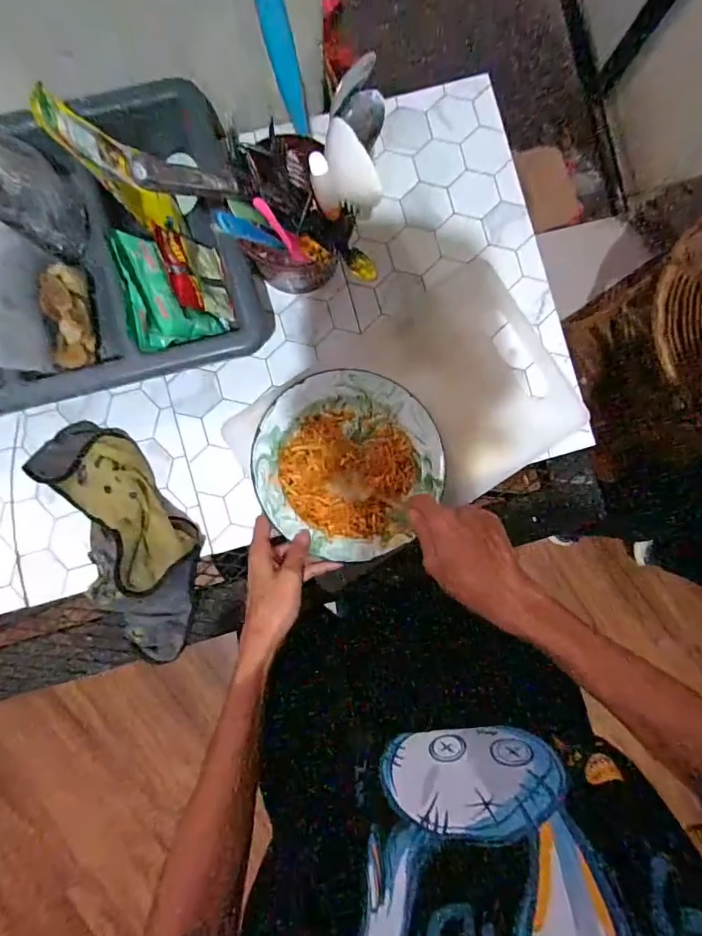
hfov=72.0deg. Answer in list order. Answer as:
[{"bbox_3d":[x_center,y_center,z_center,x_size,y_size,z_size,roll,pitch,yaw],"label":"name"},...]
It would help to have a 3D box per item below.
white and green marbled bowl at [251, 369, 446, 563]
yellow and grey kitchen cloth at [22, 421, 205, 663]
[{"bbox_3d":[-0.001,-0.008,0.550,0.206,0.049,0.205,0,89,-4],"label":"white and green marbled bowl"},{"bbox_3d":[-0.256,0.080,0.552,0.122,0.075,0.284,-30,91,-4],"label":"yellow and grey kitchen cloth"}]

